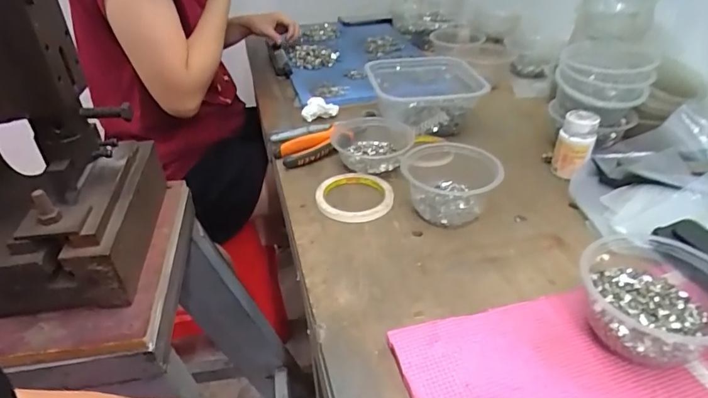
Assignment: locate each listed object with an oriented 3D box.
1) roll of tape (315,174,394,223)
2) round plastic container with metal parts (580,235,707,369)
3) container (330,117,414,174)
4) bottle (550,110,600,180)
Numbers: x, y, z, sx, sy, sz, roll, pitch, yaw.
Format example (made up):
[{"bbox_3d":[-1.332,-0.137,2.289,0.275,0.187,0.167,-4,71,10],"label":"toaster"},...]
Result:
[{"bbox_3d":[0.001,-0.003,0.590,0.097,0.015,0.097,-3,36,2],"label":"roll of tape"},{"bbox_3d":[0.248,0.087,0.380,0.110,0.068,0.095,23,44,33],"label":"round plastic container with metal parts"},{"bbox_3d":[0.024,-0.081,0.661,0.120,0.037,0.111,0,36,6],"label":"container"},{"bbox_3d":[0.292,-0.075,0.602,0.045,0.071,0.043,13,39,24],"label":"bottle"}]

